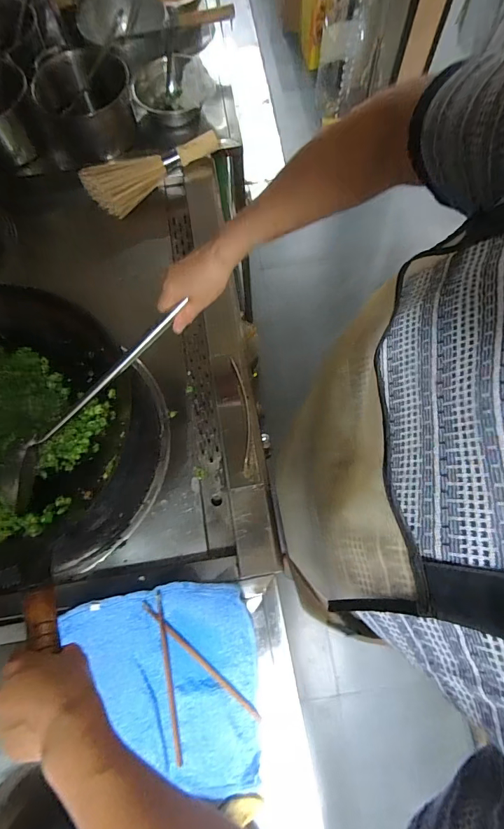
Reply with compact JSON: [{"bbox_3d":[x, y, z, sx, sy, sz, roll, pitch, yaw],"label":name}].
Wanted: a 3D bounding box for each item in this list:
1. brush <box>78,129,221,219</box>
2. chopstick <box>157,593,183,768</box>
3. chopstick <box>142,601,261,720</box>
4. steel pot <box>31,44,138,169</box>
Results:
[{"bbox_3d":[-0.206,-0.510,0.858,0.299,0.094,0.086,-18,72,-4],"label":"brush"},{"bbox_3d":[-0.120,0.369,0.571,0.009,0.007,0.217,-12,72,-2],"label":"chopstick"},{"bbox_3d":[-0.077,0.354,0.580,0.224,0.005,0.011,38,77,13],"label":"chopstick"},{"bbox_3d":[-0.345,-0.645,0.843,0.194,0.131,0.184,-15,72,-3],"label":"steel pot"}]

